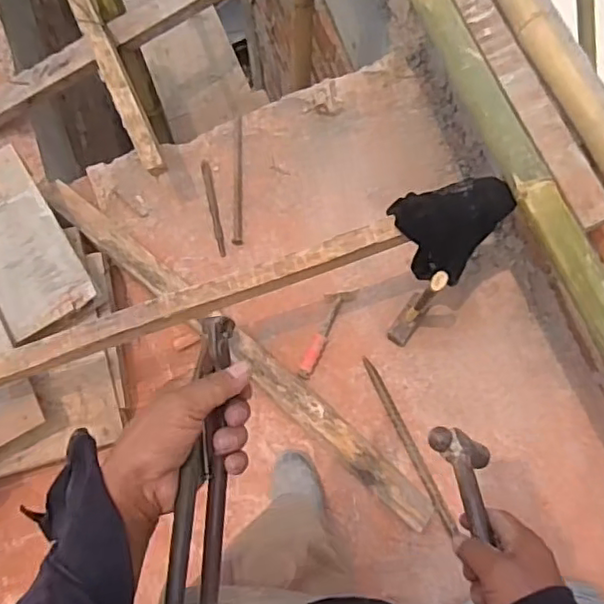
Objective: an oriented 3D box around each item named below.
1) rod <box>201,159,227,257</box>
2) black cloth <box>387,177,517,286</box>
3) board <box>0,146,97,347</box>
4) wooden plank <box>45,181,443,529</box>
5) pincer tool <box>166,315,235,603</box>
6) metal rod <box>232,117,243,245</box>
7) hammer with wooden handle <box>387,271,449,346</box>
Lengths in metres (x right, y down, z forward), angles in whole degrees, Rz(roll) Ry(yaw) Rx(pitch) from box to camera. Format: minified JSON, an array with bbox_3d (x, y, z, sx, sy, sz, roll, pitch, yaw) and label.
[{"bbox_3d":[-0.221,-0.238,1.559,0.023,0.017,0.265,-13,74,-3],"label":"rod"},{"bbox_3d":[0.284,-0.161,1.212,0.177,0.179,0.198,36,77,11],"label":"black cloth"},{"bbox_3d":[-0.637,-0.132,1.379,0.197,0.021,0.413,-29,83,-13],"label":"board"},{"bbox_3d":[-0.172,0.088,1.427,1.190,0.058,0.073,40,78,11],"label":"wooden plank"},{"bbox_3d":[-0.076,0.123,0.487,0.035,0.046,0.227,3,76,-1],"label":"pincer tool"},{"bbox_3d":[-0.162,-0.310,1.577,0.022,0.020,0.349,-1,73,1],"label":"metal rod"},{"bbox_3d":[0.247,0.007,1.310,0.048,0.320,0.119,33,77,9],"label":"hammer with wooden handle"}]

